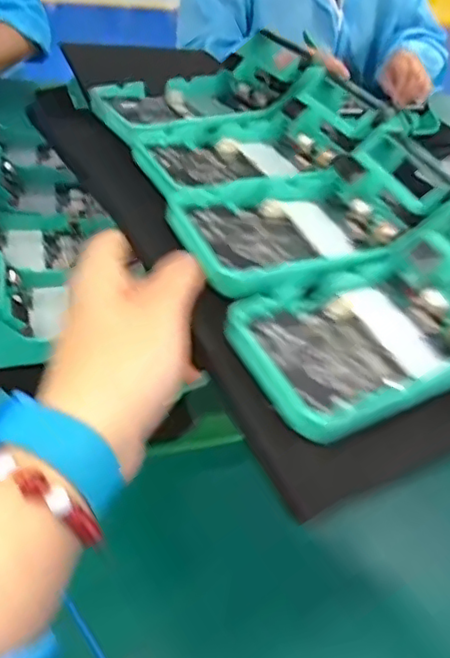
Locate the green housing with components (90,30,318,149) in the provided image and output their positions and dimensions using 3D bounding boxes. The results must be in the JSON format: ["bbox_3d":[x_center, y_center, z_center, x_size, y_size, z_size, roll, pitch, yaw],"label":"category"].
[{"bbox_3d":[-0.016,-0.185,0.455,0.167,0.050,0.084,-16,40,-27],"label":"green housing with components"}]

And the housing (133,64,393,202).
[{"bbox_3d":[0.021,-0.131,0.408,0.171,0.054,0.084,-18,41,-29],"label":"housing"}]

